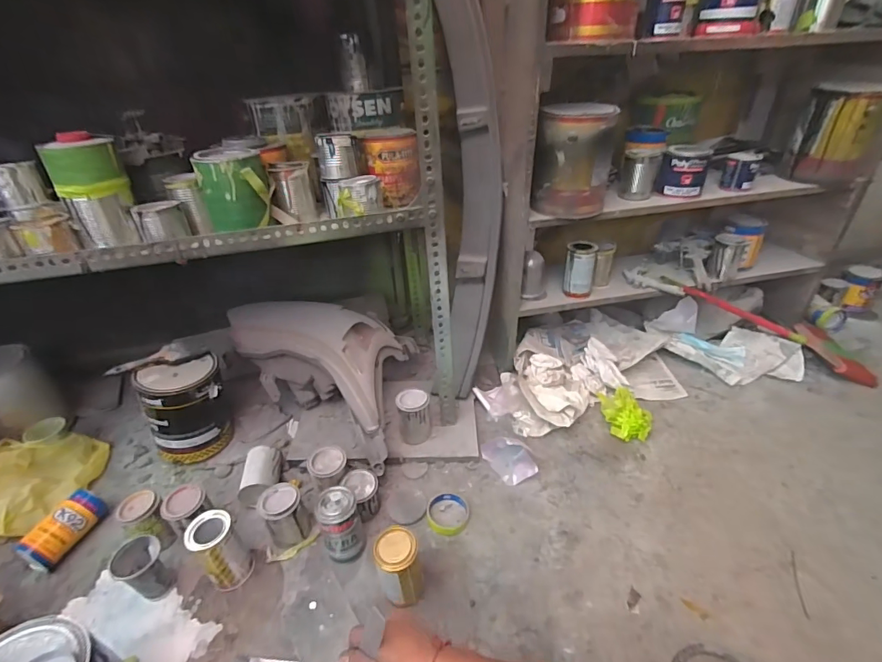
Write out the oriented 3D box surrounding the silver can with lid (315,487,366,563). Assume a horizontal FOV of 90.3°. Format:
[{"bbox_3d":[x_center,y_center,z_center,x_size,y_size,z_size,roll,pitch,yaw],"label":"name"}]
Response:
[{"bbox_3d":[-0.180,0.353,0.793,0.070,0.133,0.073,-12,34,-13],"label":"silver can with lid"}]

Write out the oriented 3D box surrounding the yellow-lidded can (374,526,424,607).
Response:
[{"bbox_3d":[-0.066,0.396,0.723,0.068,0.146,0.068,-2,31,1],"label":"yellow-lidded can"}]

